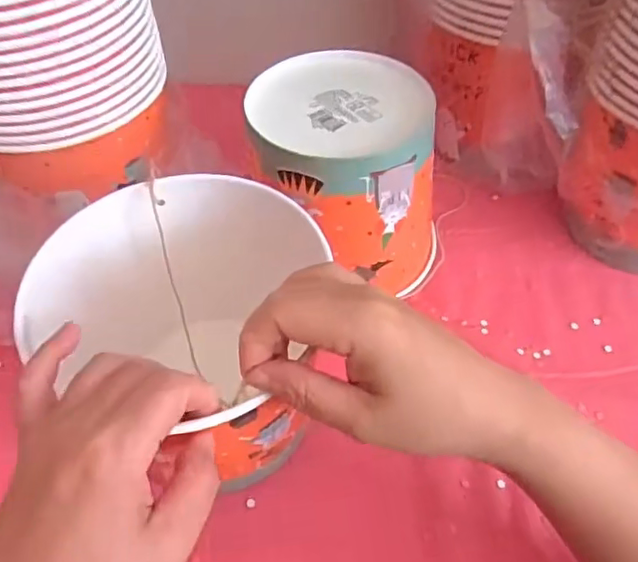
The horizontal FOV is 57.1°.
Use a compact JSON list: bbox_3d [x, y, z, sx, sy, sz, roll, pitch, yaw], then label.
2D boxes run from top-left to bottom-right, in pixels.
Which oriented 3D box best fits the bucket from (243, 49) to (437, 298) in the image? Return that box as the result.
[{"bbox_3d":[0.018,-0.076,0.445,0.131,0.131,0.141,0,52,1],"label":"bucket"}]

